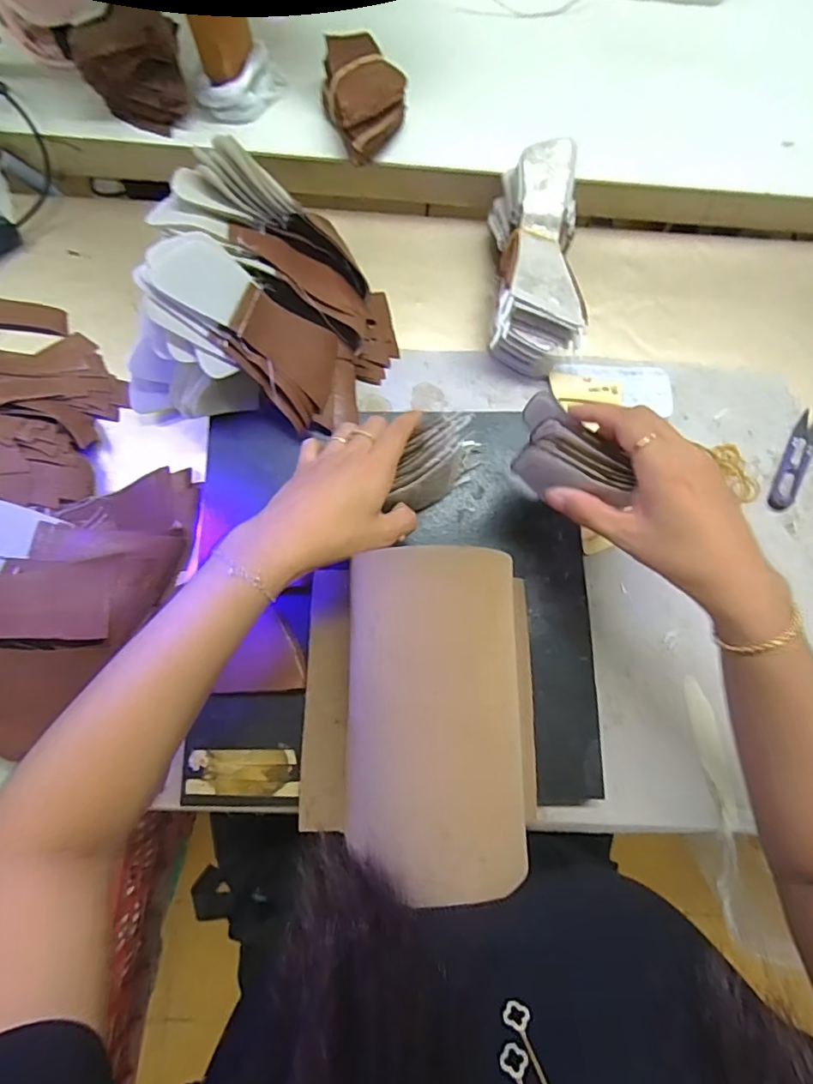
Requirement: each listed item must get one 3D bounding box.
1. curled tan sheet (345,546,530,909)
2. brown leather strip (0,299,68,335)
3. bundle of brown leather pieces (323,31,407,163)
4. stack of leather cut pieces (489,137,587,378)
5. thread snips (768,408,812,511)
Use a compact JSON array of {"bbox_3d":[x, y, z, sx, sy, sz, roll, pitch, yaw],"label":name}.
[{"bbox_3d":[0.019,0.091,0.300,0.102,0.060,0.174,0,83,-3],"label":"curled tan sheet"},{"bbox_3d":[-0.358,-0.202,0.468,0.113,0.007,0.024,7,78,-12],"label":"brown leather strip"},{"bbox_3d":[-0.036,-0.384,0.472,0.067,0.047,0.092,-17,81,-5],"label":"bundle of brown leather pieces"},{"bbox_3d":[0.113,-0.236,0.459,0.080,0.083,0.166,3,79,-1],"label":"stack of leather cut pieces"},{"bbox_3d":[0.343,-0.072,0.473,0.022,0.004,0.099,26,80,3],"label":"thread snips"}]

